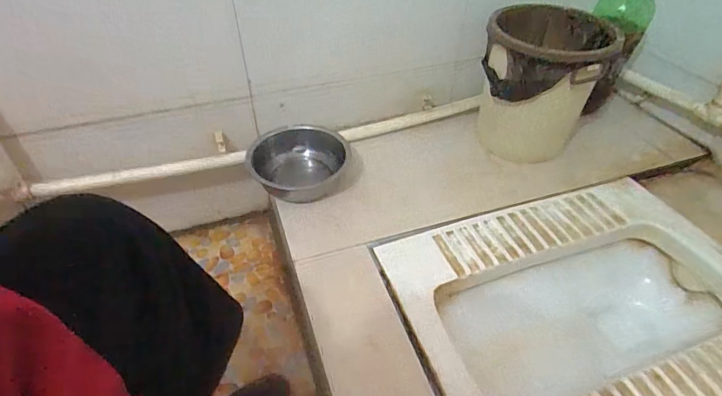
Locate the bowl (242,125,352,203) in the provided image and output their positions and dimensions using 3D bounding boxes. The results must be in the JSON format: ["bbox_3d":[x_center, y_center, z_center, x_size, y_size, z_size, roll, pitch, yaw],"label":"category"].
[{"bbox_3d":[-0.113,-0.063,0.775,0.180,0.060,0.175,1,43,-1],"label":"bowl"}]

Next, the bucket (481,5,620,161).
[{"bbox_3d":[0.335,-0.209,0.812,0.212,0.240,0.203,21,47,20],"label":"bucket"}]

